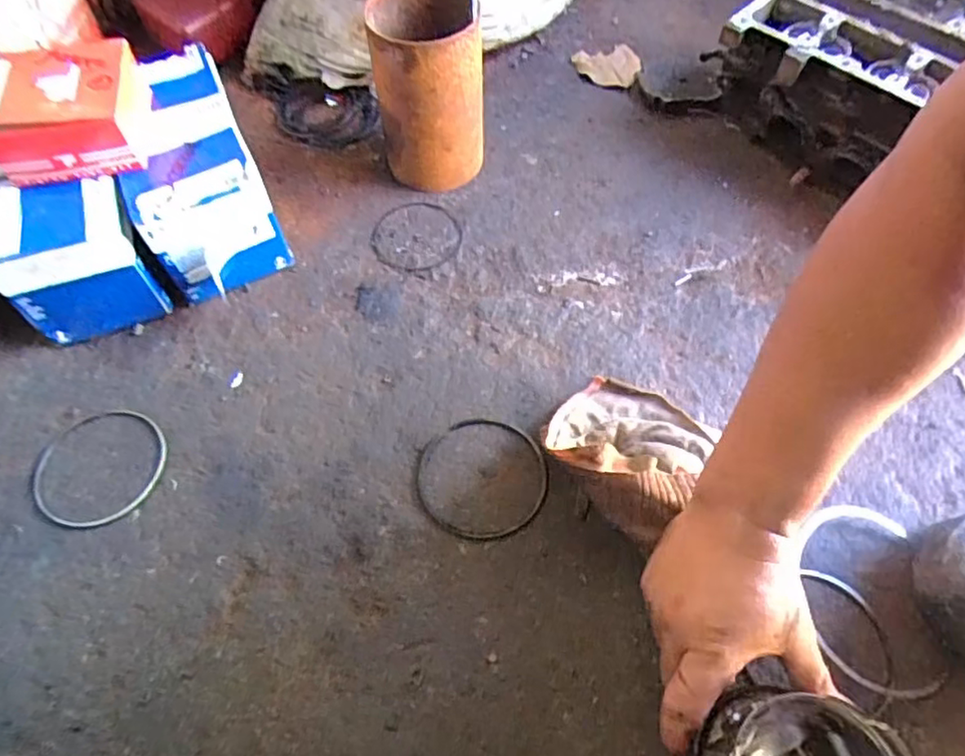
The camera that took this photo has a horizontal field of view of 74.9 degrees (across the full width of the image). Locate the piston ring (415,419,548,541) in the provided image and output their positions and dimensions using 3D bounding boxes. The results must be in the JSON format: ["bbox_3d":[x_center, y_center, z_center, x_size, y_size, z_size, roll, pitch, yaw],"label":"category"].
[{"bbox_3d":[0.000,0.077,0.486,0.100,0.004,0.097,0,60,0],"label":"piston ring"}]

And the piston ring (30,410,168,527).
[{"bbox_3d":[-0.300,0.068,0.494,0.101,0.004,0.099,0,60,0],"label":"piston ring"}]

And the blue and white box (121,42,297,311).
[{"bbox_3d":[-0.263,-0.185,0.582,0.104,0.111,0.219,-22,62,-13],"label":"blue and white box"}]

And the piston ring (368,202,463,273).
[{"bbox_3d":[-0.066,-0.140,0.617,0.089,0.004,0.086,0,60,0],"label":"piston ring"}]

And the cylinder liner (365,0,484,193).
[{"bbox_3d":[-0.051,-0.272,0.601,0.094,0.159,0.100,-10,60,-6],"label":"cylinder liner"}]

